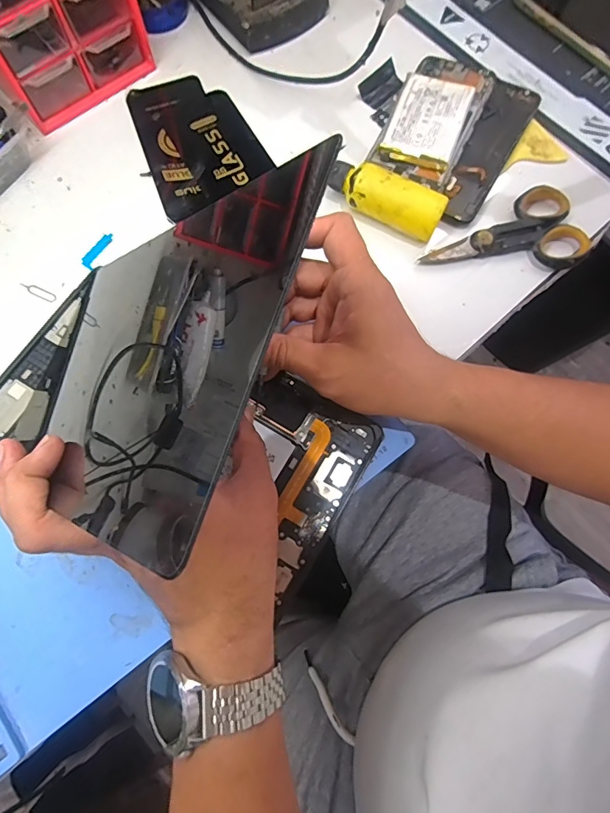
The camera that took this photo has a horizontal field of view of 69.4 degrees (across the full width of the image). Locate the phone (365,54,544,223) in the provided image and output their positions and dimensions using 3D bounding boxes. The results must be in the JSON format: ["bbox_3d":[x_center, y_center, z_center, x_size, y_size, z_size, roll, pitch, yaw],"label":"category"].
[{"bbox_3d":[0.133,-0.251,0.394,0.113,0.017,0.162,30,75,7],"label":"phone"}]

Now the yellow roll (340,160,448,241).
[{"bbox_3d":[0.072,-0.165,0.357,0.079,0.034,0.027,26,74,6],"label":"yellow roll"}]

